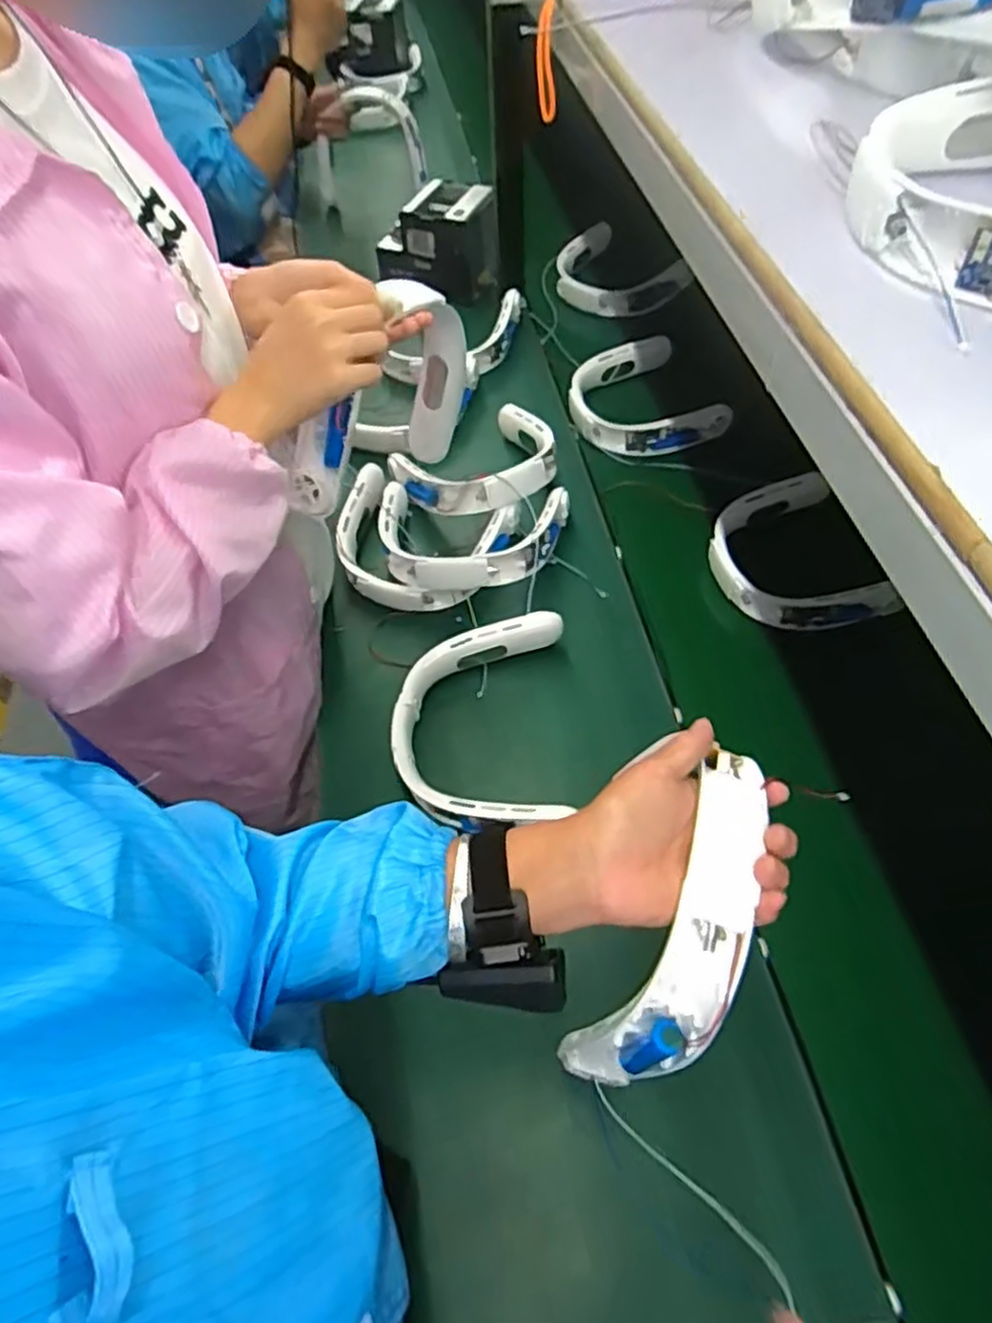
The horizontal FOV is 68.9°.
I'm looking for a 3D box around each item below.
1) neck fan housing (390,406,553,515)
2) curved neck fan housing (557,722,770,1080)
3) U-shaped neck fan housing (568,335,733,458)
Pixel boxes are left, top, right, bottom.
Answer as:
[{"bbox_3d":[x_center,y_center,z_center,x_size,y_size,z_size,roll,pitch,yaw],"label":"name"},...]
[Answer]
[{"bbox_3d":[-0.019,-0.273,1.008,0.212,0.076,0.188,-25,54,-18],"label":"neck fan housing"},{"bbox_3d":[0.107,0.178,0.431,0.065,0.242,0.078,26,18,21],"label":"curved neck fan housing"},{"bbox_3d":[0.223,-0.399,1.115,0.189,0.083,0.213,-19,52,-13],"label":"U-shaped neck fan housing"}]

